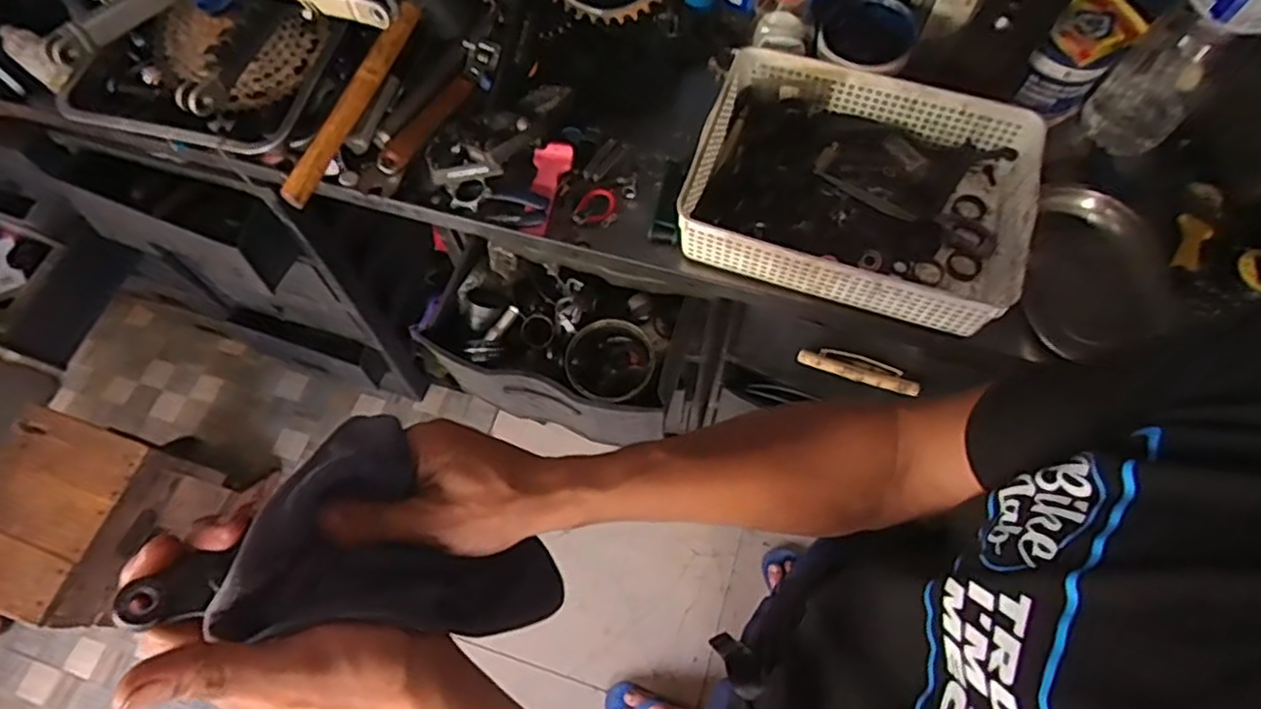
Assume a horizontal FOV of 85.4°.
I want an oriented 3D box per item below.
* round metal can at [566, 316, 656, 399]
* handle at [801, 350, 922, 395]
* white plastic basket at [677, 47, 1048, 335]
[{"bbox_3d":[-0.025,0.012,0.805,0.103,0.044,0.101,-1,68,2],"label":"round metal can"},{"bbox_3d":[0.270,0.016,0.815,0.134,0.015,0.027,18,70,10],"label":"handle"},{"bbox_3d":[0.239,-0.177,0.734,0.334,0.080,0.251,20,70,10],"label":"white plastic basket"}]

